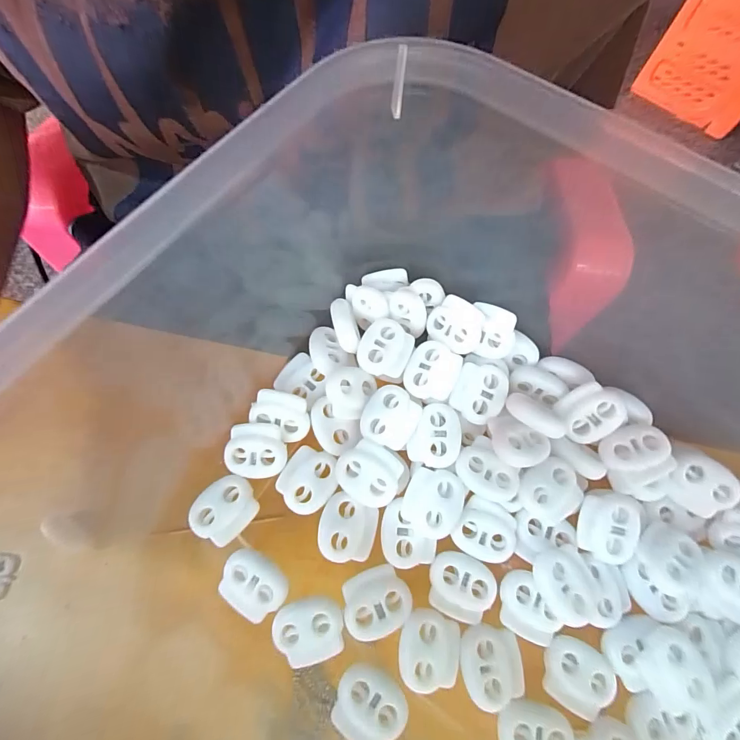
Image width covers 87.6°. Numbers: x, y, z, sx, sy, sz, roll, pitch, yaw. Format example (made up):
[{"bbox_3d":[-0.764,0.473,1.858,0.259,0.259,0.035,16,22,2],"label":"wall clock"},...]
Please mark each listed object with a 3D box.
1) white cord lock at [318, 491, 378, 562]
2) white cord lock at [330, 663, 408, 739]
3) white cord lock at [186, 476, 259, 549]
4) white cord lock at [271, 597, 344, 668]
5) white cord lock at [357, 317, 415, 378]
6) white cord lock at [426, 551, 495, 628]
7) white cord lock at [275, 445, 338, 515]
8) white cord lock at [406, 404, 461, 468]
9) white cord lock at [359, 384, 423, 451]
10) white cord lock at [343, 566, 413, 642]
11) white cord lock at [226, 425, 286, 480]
[{"bbox_3d":[-0.008,0.053,0.129,0.019,0.004,0.020,12,69,2],"label":"white cord lock"},{"bbox_3d":[0.000,0.100,0.114,0.021,0.004,0.019,35,71,11],"label":"white cord lock"},{"bbox_3d":[-0.049,0.047,0.130,0.019,0.004,0.021,42,73,13],"label":"white cord lock"},{"bbox_3d":[-0.019,0.081,0.119,0.021,0.005,0.018,-8,69,-6],"label":"white cord lock"},{"bbox_3d":[0.006,-0.009,0.142,0.019,0.004,0.021,19,69,5],"label":"white cord lock"},{"bbox_3d":[0.030,0.071,0.126,0.021,0.004,0.019,21,69,6],"label":"white cord lock"},{"bbox_3d":[-0.021,0.038,0.133,0.019,0.004,0.021,32,71,10],"label":"white cord lock"},{"bbox_3d":[0.024,0.022,0.133,0.016,0.004,0.021,18,69,5],"label":"white cord lock"},{"bbox_3d":[0.008,0.016,0.135,0.019,0.004,0.020,23,69,7],"label":"white cord lock"},{"bbox_3d":[0.002,0.074,0.121,0.021,0.004,0.019,-28,72,-12],"label":"white cord lock"},{"bbox_3d":[-0.040,0.028,0.135,0.021,0.004,0.018,1,69,-2],"label":"white cord lock"}]

